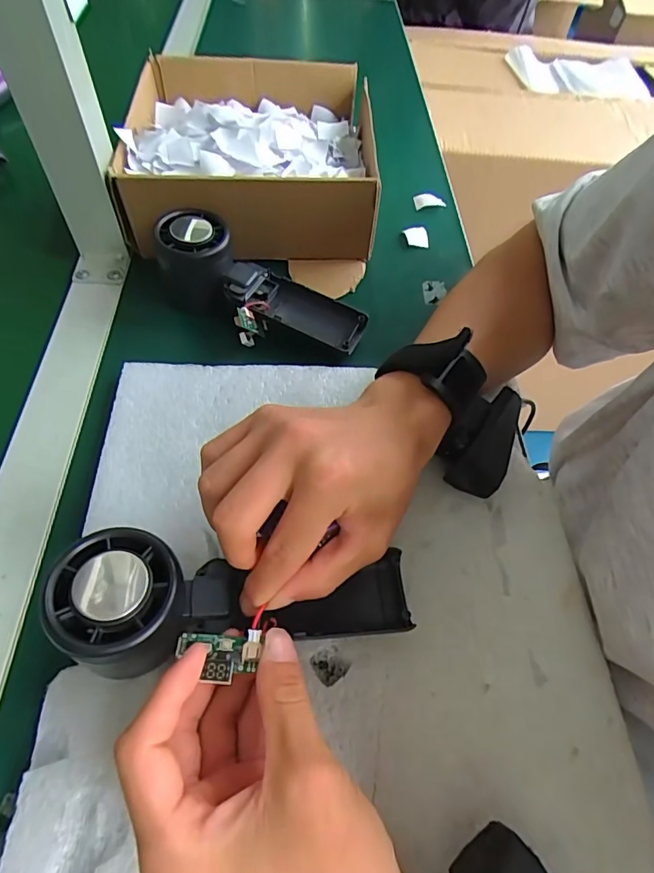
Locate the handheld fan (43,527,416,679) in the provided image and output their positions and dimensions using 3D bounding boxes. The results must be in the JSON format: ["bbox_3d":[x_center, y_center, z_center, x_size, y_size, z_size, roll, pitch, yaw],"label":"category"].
[{"bbox_3d":[-0.040,0.079,0.226,0.159,0.029,0.057,10,55,-20],"label":"handheld fan"}]

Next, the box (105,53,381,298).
[{"bbox_3d":[-0.068,-0.248,0.437,0.213,0.078,0.253,1,57,-2],"label":"box"}]

